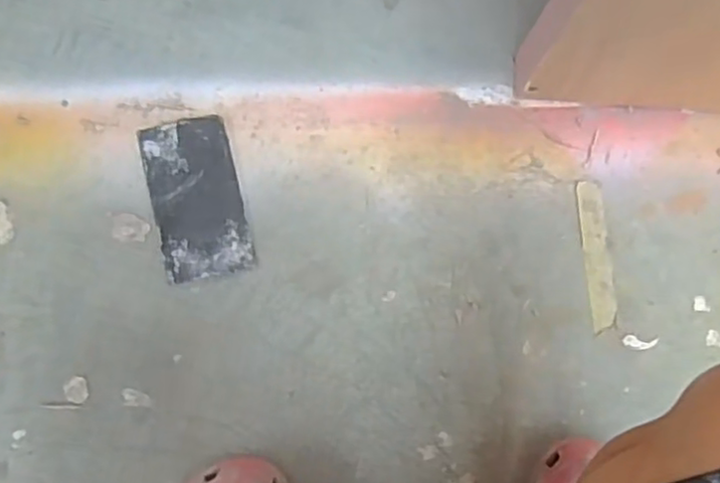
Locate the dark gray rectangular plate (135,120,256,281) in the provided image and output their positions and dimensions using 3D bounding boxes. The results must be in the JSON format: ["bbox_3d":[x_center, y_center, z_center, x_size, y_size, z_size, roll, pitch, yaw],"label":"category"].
[{"bbox_3d":[-0.143,-0.037,0.592,0.074,0.008,0.139,-13,86,-6],"label":"dark gray rectangular plate"}]

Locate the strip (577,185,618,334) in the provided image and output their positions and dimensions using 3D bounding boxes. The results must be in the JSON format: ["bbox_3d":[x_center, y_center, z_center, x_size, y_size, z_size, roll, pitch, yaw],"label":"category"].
[{"bbox_3d":[0.220,0.012,0.622,0.025,0.004,0.136,-6,85,-5],"label":"strip"}]

